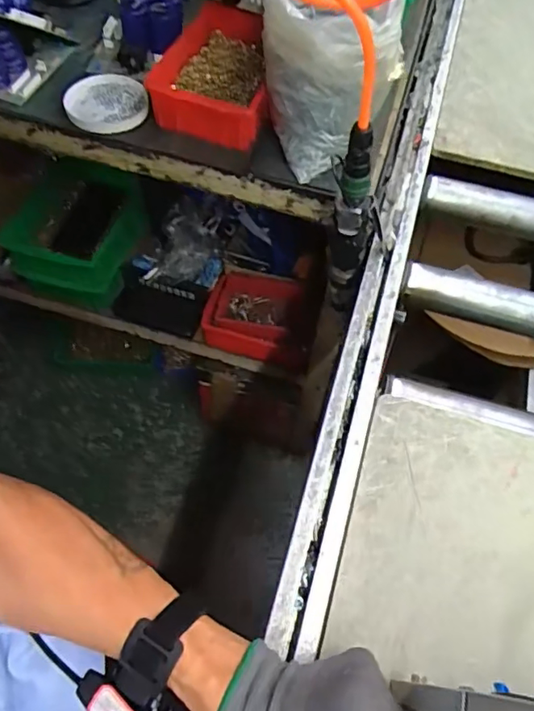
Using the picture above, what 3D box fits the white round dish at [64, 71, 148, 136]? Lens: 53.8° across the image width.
[{"bbox_3d":[-0.196,-0.310,0.644,0.095,0.014,0.099,1,61,-2],"label":"white round dish"}]

